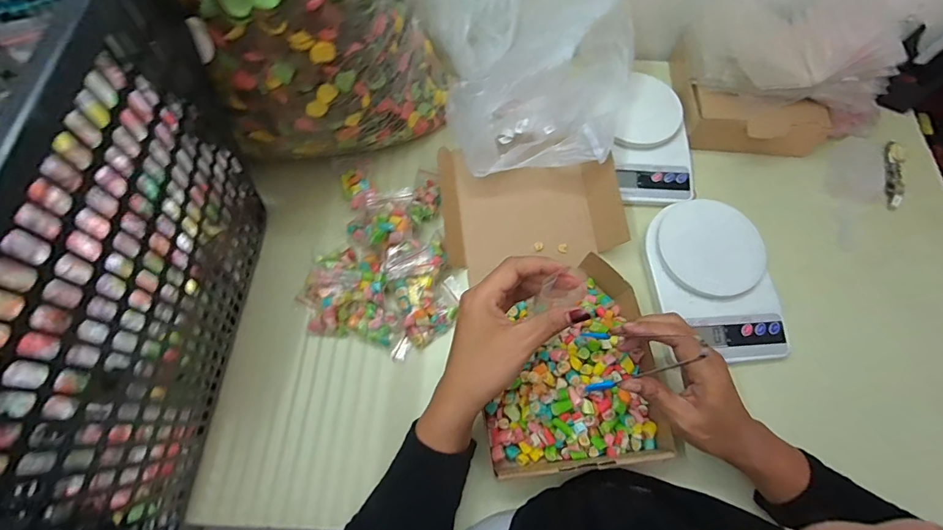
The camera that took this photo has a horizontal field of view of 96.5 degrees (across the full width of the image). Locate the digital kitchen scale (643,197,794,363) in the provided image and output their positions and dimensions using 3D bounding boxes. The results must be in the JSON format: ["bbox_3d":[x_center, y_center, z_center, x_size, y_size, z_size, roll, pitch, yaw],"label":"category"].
[{"bbox_3d":[0.261,0.013,0.452,0.116,0.032,0.172,-6,68,-3],"label":"digital kitchen scale"}]

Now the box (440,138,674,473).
[{"bbox_3d":[0.085,0.021,0.444,0.187,0.059,0.348,-8,65,-4],"label":"box"}]

